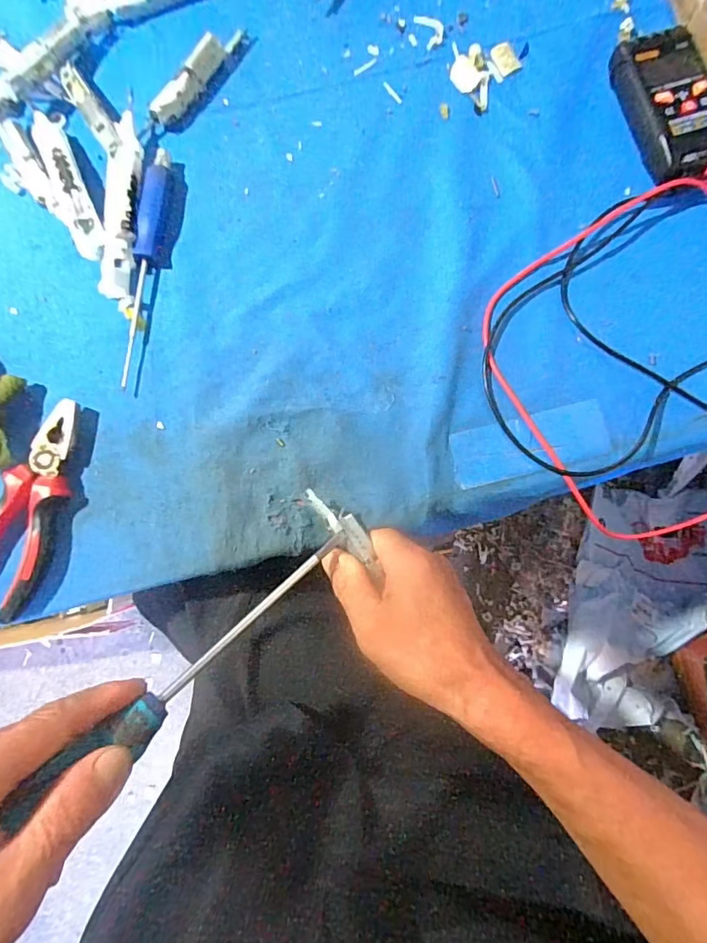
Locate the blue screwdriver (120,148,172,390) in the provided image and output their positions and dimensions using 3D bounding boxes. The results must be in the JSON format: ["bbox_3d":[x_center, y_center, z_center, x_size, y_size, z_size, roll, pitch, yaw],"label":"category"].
[{"bbox_3d":[-0.161,-0.158,0.385,0.016,0.015,0.187,6,83,3],"label":"blue screwdriver"}]

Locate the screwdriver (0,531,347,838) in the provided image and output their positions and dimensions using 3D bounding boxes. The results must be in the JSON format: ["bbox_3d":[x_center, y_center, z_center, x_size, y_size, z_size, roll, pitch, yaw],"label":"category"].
[{"bbox_3d":[-0.077,0.101,0.279,0.021,0.023,0.212,47,53,7],"label":"screwdriver"}]

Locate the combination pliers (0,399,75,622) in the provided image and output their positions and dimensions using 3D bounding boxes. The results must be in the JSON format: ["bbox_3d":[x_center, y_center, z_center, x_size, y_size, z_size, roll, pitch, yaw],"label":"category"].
[{"bbox_3d":[-0.232,0.027,0.362,0.054,0.021,0.155,23,84,5],"label":"combination pliers"}]

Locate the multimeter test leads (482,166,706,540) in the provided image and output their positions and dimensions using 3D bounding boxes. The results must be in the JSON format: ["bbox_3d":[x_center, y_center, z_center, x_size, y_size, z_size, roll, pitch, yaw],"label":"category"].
[{"bbox_3d":[0.245,-0.093,0.359,0.297,0.016,0.228,-28,82,-1],"label":"multimeter test leads"}]

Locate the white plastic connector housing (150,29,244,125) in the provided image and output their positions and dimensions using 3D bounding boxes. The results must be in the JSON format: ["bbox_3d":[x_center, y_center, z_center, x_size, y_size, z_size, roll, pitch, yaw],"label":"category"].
[{"bbox_3d":[-0.124,-0.322,0.402,0.017,0.022,0.105,39,86,7],"label":"white plastic connector housing"}]

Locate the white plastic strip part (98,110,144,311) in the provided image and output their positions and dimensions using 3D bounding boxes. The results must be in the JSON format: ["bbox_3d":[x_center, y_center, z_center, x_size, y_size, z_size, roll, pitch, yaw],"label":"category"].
[{"bbox_3d":[-0.178,-0.201,0.386,0.023,0.022,0.145,3,83,3],"label":"white plastic strip part"}]

